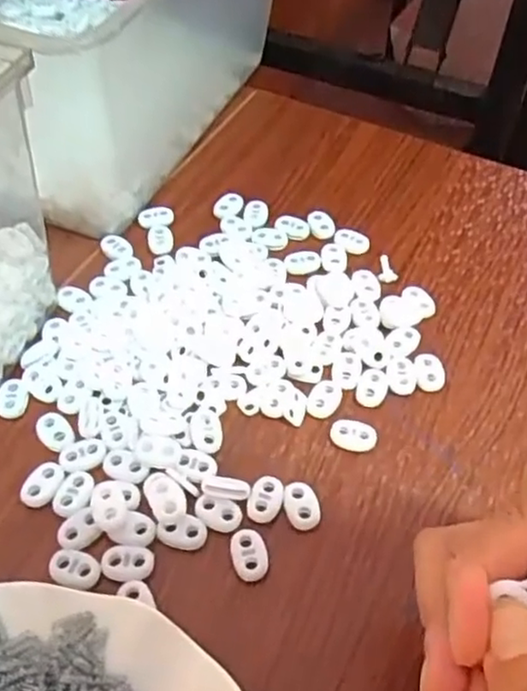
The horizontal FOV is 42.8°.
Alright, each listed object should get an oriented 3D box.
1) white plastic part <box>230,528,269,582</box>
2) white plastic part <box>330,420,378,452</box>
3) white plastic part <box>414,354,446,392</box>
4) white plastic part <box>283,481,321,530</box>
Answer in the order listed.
[{"bbox_3d":[-0.007,0.093,0.299,0.014,0.005,0.023,-12,54,-14],"label":"white plastic part"},{"bbox_3d":[0.045,0.045,0.336,0.023,0.006,0.015,17,53,8],"label":"white plastic part"},{"bbox_3d":[0.088,0.015,0.359,0.014,0.010,0.020,2,52,-4],"label":"white plastic part"},{"bbox_3d":[0.017,0.074,0.313,0.016,0.006,0.023,-10,54,-12],"label":"white plastic part"}]

